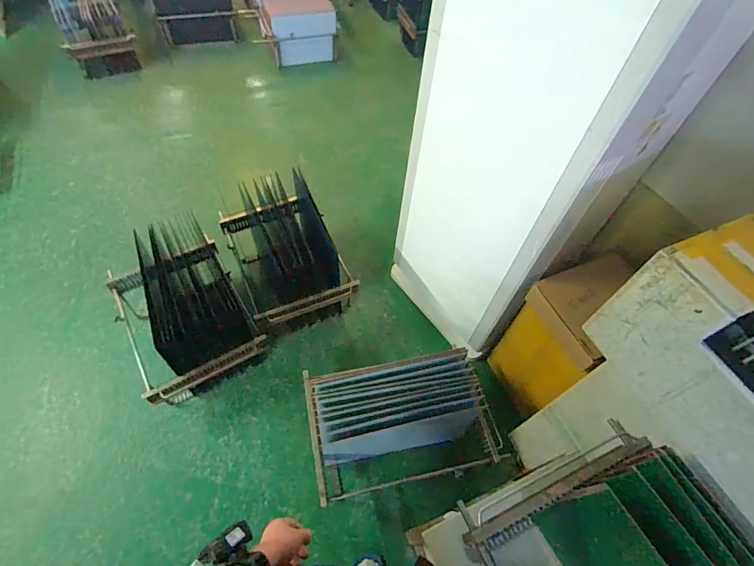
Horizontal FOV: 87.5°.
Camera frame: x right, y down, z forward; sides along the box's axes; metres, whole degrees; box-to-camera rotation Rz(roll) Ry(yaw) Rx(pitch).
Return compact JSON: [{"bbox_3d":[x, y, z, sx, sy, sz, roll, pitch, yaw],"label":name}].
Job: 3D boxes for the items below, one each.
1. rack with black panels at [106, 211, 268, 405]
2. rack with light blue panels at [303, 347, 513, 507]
[{"bbox_3d":[-0.693,0.092,1.399,0.405,0.371,0.529,-27,63,-22],"label":"rack with black panels"},{"bbox_3d":[0.073,0.469,1.315,0.578,0.283,0.363,-5,56,-10],"label":"rack with light blue panels"}]

